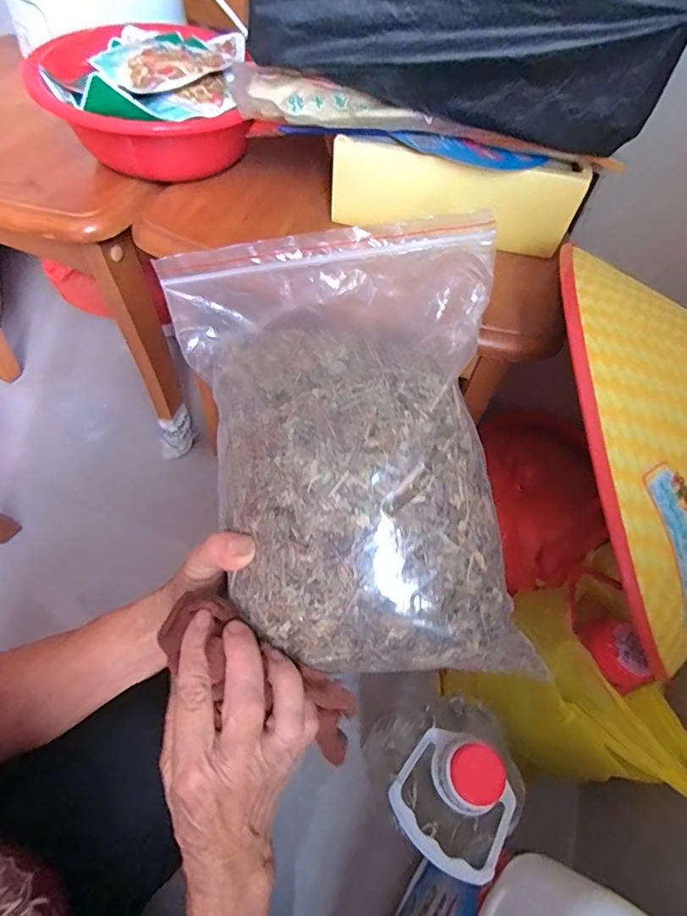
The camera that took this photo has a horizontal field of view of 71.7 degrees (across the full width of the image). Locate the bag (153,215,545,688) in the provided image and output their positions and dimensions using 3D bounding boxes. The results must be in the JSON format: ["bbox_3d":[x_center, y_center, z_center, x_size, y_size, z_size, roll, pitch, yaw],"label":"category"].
[{"bbox_3d":[-0.006,-0.010,0.311,0.226,0.080,0.292,-4,85,4],"label":"bag"}]

